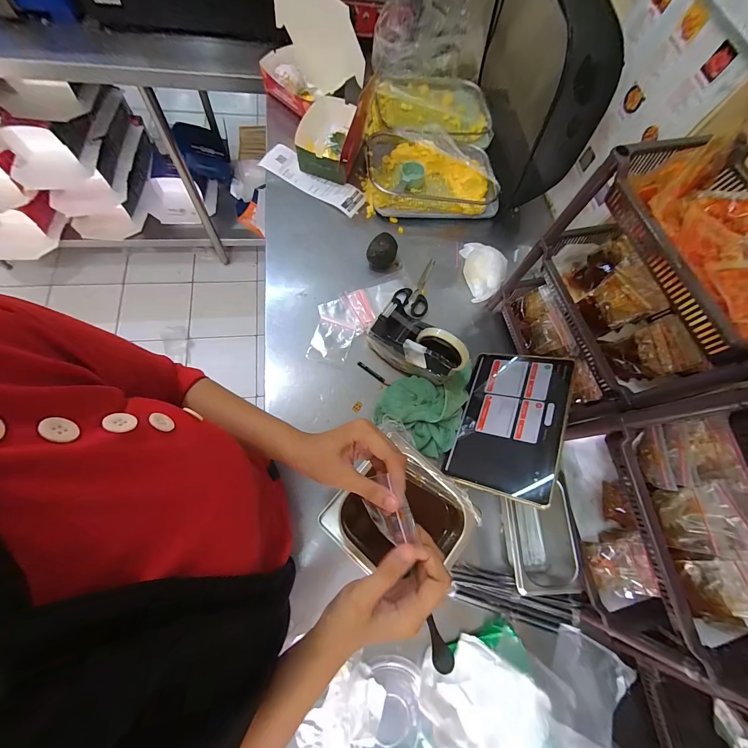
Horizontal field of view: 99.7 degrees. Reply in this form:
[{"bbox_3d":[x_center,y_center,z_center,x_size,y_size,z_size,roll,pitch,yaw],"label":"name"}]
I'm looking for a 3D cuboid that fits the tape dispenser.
[{"bbox_3d":[0.071,-0.044,0.543,0.159,0.115,0.059,36,70,6],"label":"tape dispenser"}]

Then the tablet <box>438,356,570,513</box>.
[{"bbox_3d":[0.228,0.075,0.534,0.160,0.012,0.254,8,62,35],"label":"tablet"}]

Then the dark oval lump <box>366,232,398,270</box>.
[{"bbox_3d":[0.022,-0.254,0.651,0.050,0.046,0.067,35,70,5],"label":"dark oval lump"}]

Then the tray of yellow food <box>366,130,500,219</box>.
[{"bbox_3d":[0.134,-0.479,0.729,0.291,0.047,0.226,-4,71,-3],"label":"tray of yellow food"}]

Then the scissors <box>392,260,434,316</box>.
[{"bbox_3d":[0.100,-0.188,0.667,0.070,0.019,0.141,30,70,3],"label":"scissors"}]

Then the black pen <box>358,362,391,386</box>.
[{"bbox_3d":[0.000,0.000,0.590,0.072,0.005,0.009,36,74,10],"label":"black pen"}]

